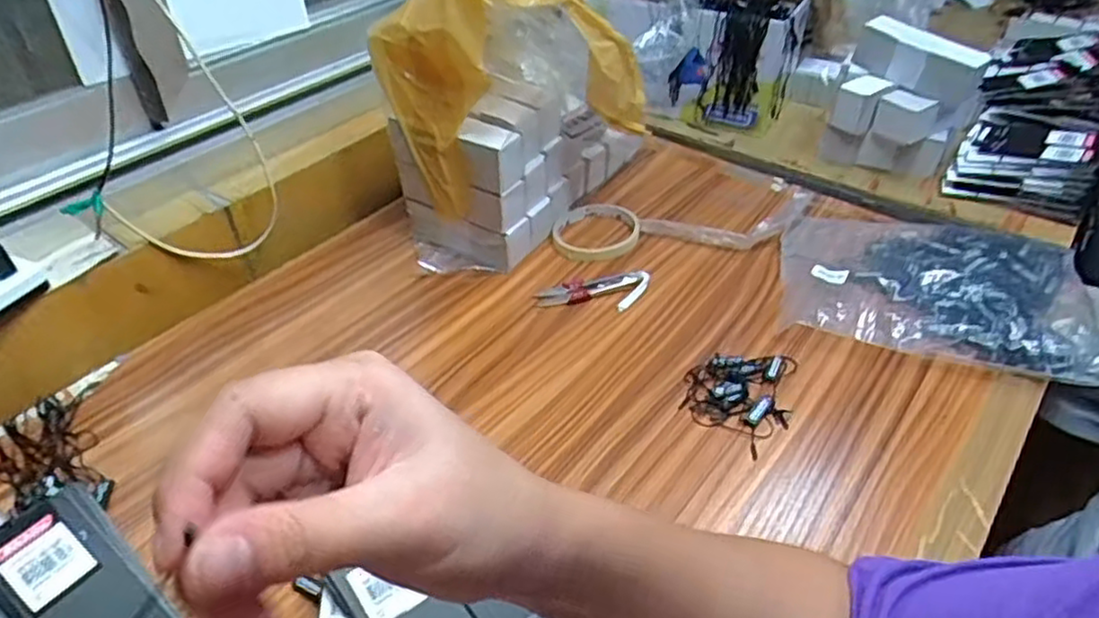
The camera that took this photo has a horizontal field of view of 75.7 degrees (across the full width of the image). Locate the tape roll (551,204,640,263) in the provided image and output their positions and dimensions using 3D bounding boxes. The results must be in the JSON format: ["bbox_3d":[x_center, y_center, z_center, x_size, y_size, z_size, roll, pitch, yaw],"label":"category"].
[{"bbox_3d":[0.049,-0.079,0.708,0.076,0.013,0.093,23,46,25],"label":"tape roll"}]

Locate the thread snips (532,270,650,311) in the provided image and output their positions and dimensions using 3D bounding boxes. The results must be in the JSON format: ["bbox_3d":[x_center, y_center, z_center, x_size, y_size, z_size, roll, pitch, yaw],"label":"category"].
[{"bbox_3d":[0.040,-0.017,0.644,0.103,0.010,0.044,-3,41,-3],"label":"thread snips"}]

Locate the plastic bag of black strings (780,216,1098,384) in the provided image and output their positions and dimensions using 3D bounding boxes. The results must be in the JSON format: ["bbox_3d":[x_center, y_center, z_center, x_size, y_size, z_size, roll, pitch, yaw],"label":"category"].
[{"bbox_3d":[0.339,-0.024,0.631,0.246,0.037,0.188,12,42,14],"label":"plastic bag of black strings"}]

